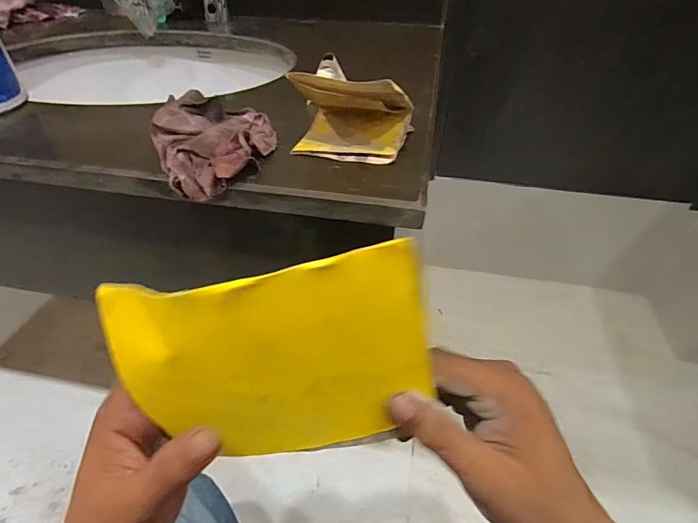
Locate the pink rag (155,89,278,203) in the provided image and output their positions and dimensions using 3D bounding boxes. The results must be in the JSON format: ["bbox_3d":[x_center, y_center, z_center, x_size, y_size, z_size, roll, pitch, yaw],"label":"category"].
[{"bbox_3d":[-0.107,-0.103,0.321,0.091,0.032,0.139,-15,44,-17],"label":"pink rag"}]

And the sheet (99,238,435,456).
[{"bbox_3d":[-0.038,0.051,0.193,0.150,0.123,0.026,-2,42,-3],"label":"sheet"}]

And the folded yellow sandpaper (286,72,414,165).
[{"bbox_3d":[0.003,-0.126,0.329,0.089,0.057,0.077,12,43,12],"label":"folded yellow sandpaper"}]

